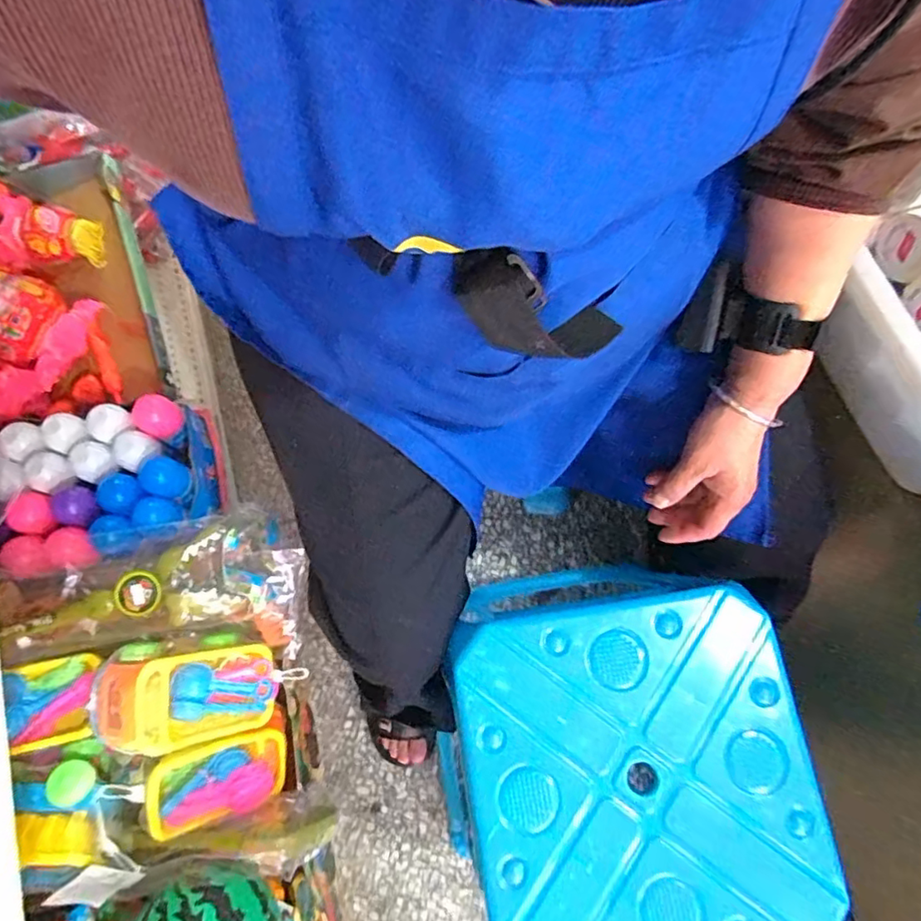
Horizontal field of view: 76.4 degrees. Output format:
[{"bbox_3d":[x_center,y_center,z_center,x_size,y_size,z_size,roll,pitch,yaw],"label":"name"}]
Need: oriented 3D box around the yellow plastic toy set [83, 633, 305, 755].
[{"bbox_3d":[-0.299,0.258,0.663,0.193,0.117,0.116,-5,75,-1],"label":"yellow plastic toy set"}]

